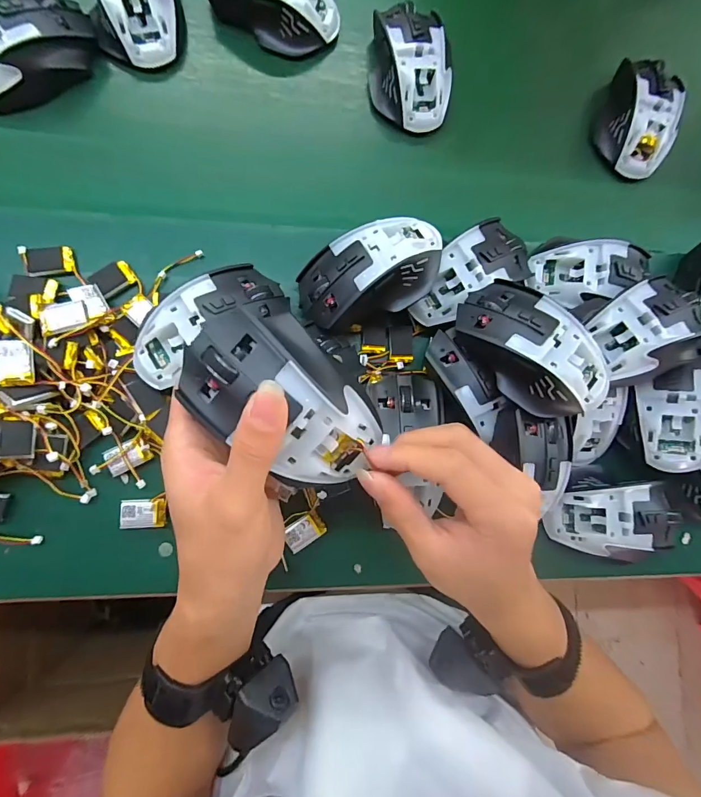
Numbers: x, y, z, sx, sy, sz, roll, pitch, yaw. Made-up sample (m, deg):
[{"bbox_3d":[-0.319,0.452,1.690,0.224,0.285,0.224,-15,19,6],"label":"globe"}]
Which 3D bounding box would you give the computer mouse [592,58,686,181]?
[{"bbox_3d":[0.277,-0.273,0.392,0.062,0.038,0.107,11,83,-5],"label":"computer mouse"}]

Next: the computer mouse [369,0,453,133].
[{"bbox_3d":[0.052,-0.297,0.364,0.073,0.038,0.096,1,83,-6],"label":"computer mouse"}]

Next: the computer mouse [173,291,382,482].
[{"bbox_3d":[-0.038,0.000,0.216,0.071,0.041,0.111,-41,89,-9],"label":"computer mouse"}]

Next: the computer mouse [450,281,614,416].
[{"bbox_3d":[0.130,-0.036,0.297,0.067,0.054,0.114,-37,89,-9],"label":"computer mouse"}]

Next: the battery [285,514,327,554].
[{"bbox_3d":[-0.036,0.105,0.315,0.030,0.004,0.019,-35,88,-9],"label":"battery"}]

